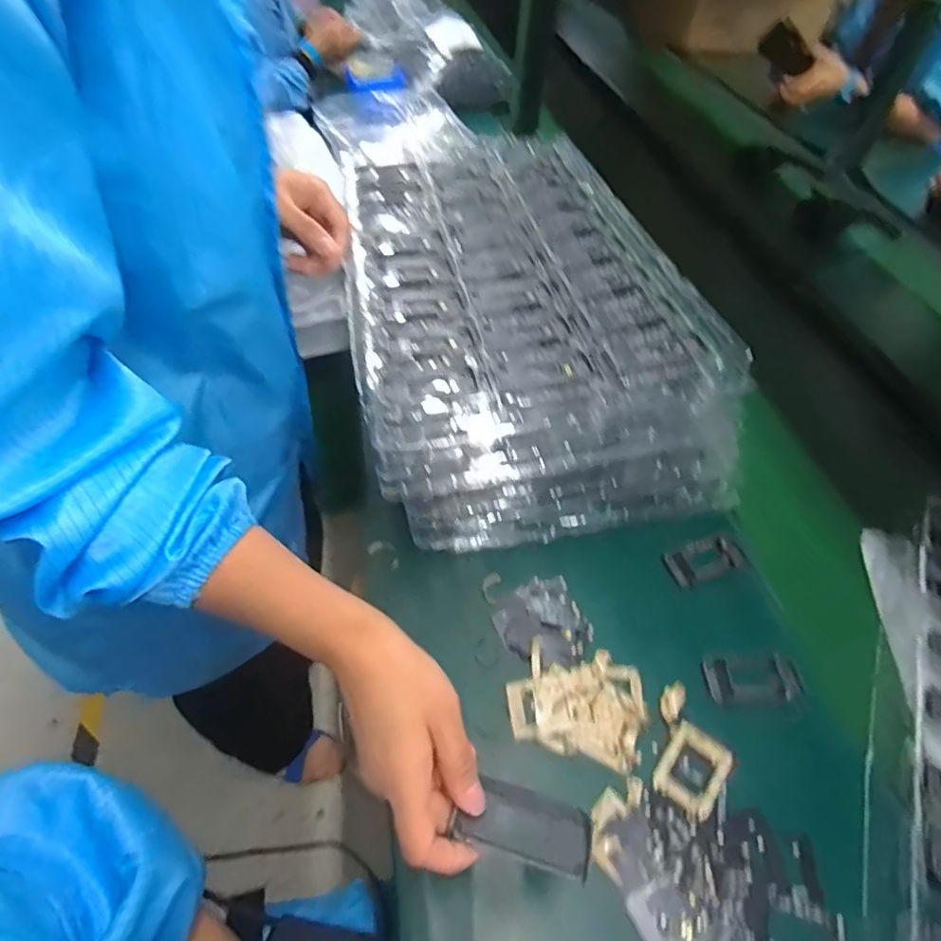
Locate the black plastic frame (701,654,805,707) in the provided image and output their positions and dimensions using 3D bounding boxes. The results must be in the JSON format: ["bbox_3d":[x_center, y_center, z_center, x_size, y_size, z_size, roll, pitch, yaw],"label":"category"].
[{"bbox_3d":[0.225,0.167,0.459,0.076,0.016,0.037,1,50,-4],"label":"black plastic frame"}]

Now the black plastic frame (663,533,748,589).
[{"bbox_3d":[0.216,0.083,0.534,0.082,0.017,0.036,-15,53,-17],"label":"black plastic frame"}]

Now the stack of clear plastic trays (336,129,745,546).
[{"bbox_3d":[0.032,-0.171,0.625,0.314,0.167,0.492,-9,52,-12],"label":"stack of clear plastic trays"}]

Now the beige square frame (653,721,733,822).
[{"bbox_3d":[0.162,0.216,0.416,0.042,0.005,0.058,34,56,22],"label":"beige square frame"}]

